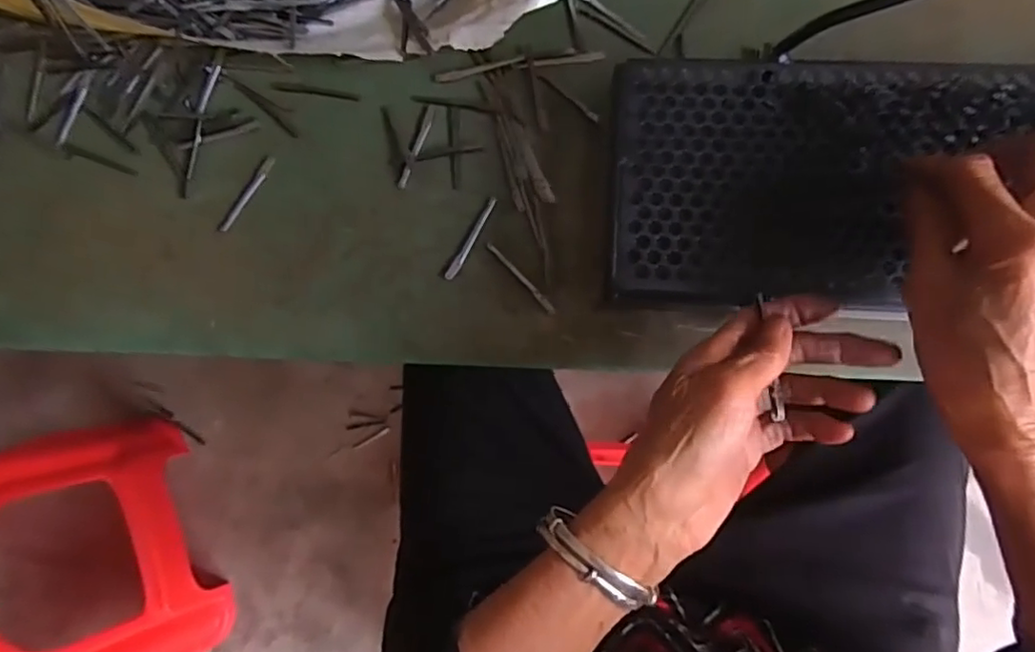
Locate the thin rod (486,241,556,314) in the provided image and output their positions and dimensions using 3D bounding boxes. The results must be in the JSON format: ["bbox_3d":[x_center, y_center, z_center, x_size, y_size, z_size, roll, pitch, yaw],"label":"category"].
[{"bbox_3d":[0.003,-0.034,0.432,0.006,0.004,0.067,-42,83,-1],"label":"thin rod"}]

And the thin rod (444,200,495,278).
[{"bbox_3d":[-0.033,-0.062,0.438,0.008,0.004,0.066,31,87,6],"label":"thin rod"}]

